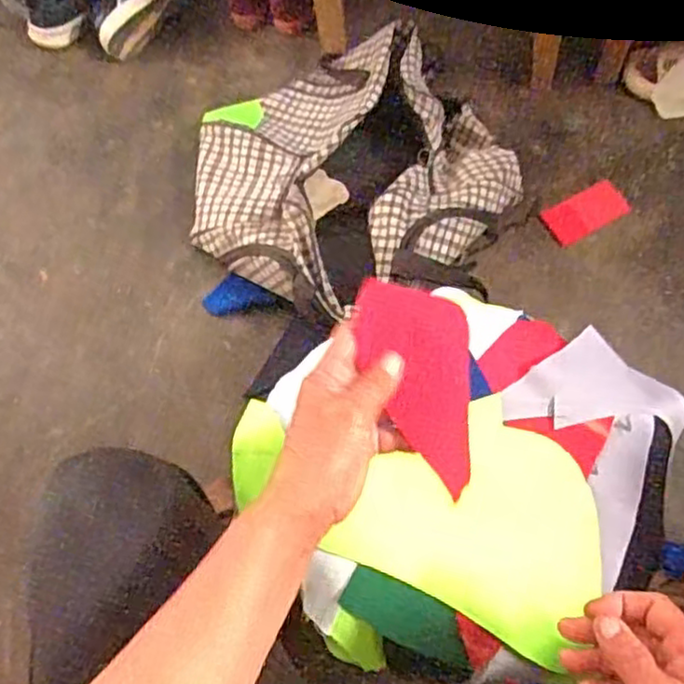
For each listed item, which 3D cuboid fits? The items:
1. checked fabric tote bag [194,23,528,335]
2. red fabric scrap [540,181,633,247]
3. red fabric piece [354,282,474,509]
[{"bbox_3d":[0.017,-0.267,1.095,0.504,0.117,0.478,-9,63,-2],"label":"checked fabric tote bag"},{"bbox_3d":[0.384,-0.205,1.090,0.134,0.007,0.065,-29,66,-11],"label":"red fabric scrap"},{"bbox_3d":[0.051,0.029,0.464,0.074,0.010,0.138,-2,82,-10],"label":"red fabric piece"}]

